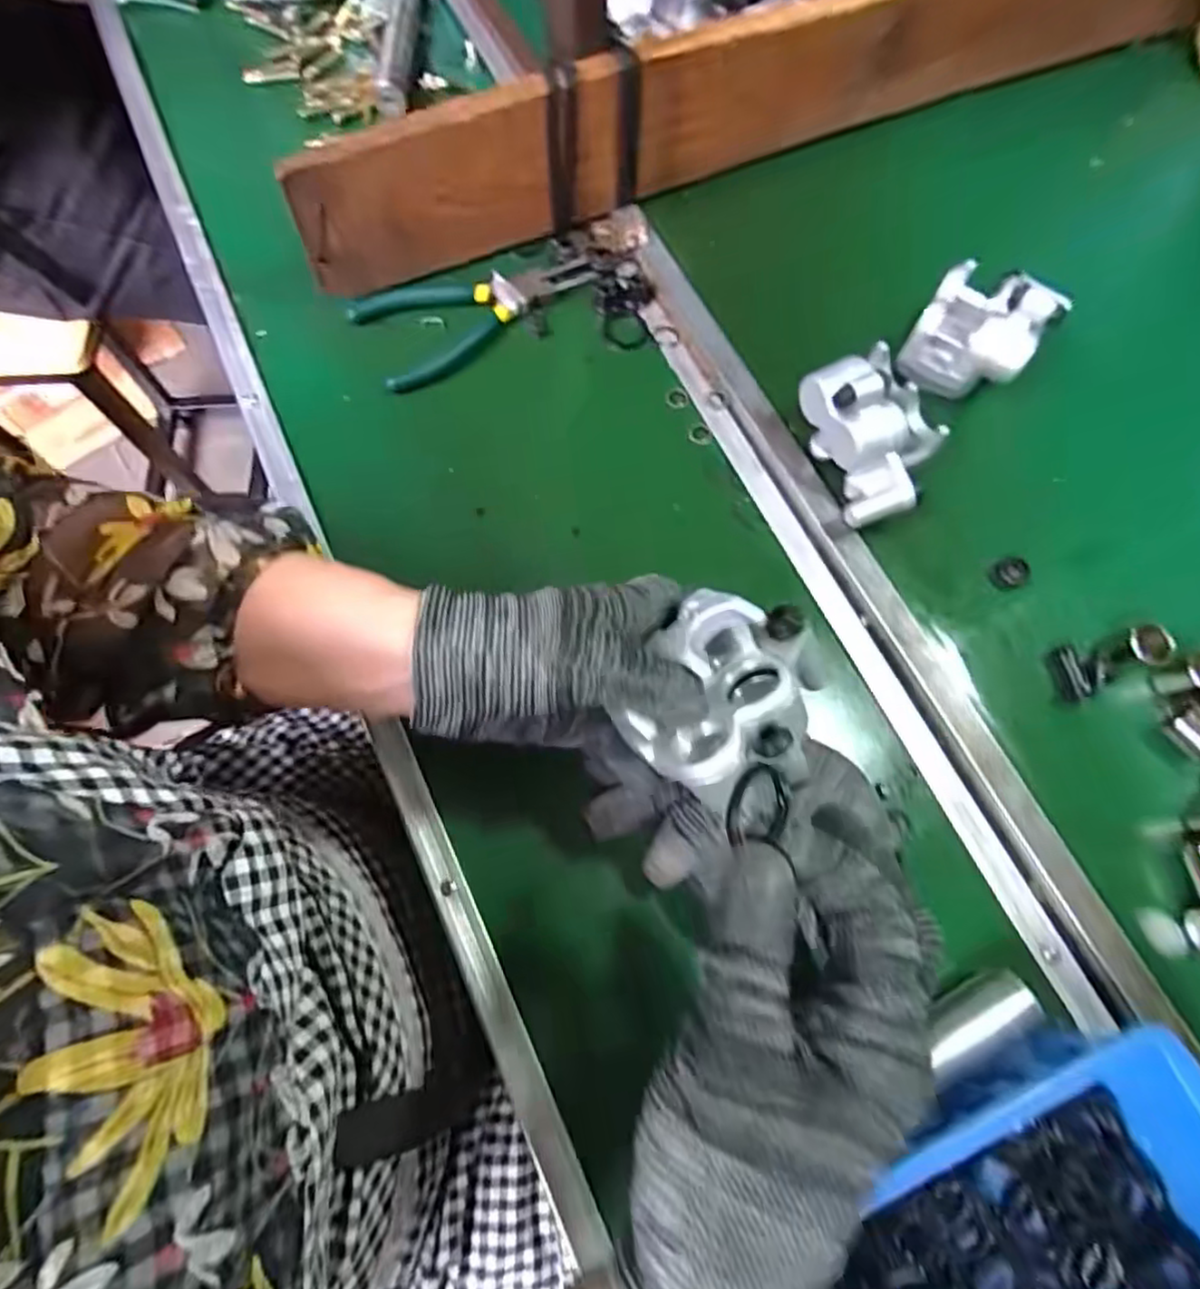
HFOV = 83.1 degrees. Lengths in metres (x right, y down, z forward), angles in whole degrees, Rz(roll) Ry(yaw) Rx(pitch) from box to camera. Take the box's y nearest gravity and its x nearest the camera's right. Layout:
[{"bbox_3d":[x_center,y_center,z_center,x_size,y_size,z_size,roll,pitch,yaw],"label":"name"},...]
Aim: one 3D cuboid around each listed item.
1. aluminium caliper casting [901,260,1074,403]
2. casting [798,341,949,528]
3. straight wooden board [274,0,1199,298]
[{"bbox_3d":[0.248,-0.208,0.435,0.071,0.059,0.087,33,73,9],"label":"aluminium caliper casting"},{"bbox_3d":[0.168,-0.124,0.404,0.073,0.067,0.091,-17,72,-7],"label":"casting"},{"bbox_3d":[0.142,-0.388,0.480,0.718,0.099,0.021,-25,73,-10],"label":"straight wooden board"}]

